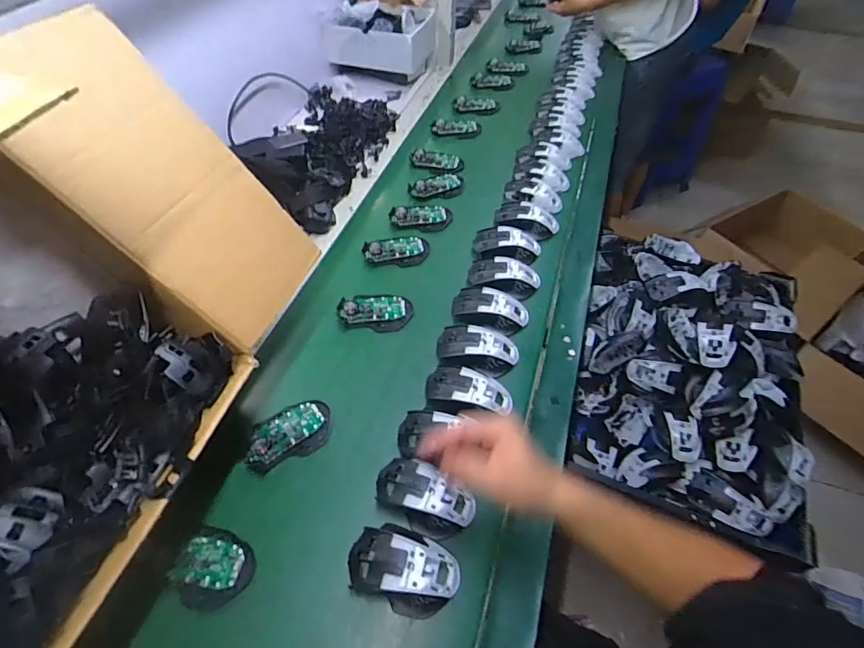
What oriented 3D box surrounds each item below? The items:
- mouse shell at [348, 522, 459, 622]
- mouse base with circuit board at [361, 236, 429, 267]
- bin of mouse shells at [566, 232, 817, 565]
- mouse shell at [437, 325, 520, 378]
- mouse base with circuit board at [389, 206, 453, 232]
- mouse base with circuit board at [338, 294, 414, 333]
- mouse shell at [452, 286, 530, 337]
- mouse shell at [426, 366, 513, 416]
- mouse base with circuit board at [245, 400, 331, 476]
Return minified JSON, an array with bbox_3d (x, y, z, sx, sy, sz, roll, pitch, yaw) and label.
[{"bbox_3d":[-0.030,0.256,0.485,0.113,0.031,0.071,17,53,12],"label":"mouse shell"},{"bbox_3d":[-0.063,-0.132,0.816,0.115,0.018,0.071,-6,52,-6],"label":"mouse base with circuit board"},{"bbox_3d":[0.469,0.055,0.842,0.359,0.163,0.591,17,53,12],"label":"bin of mouse shells"},{"bbox_3d":[0.068,0.040,0.672,0.121,0.036,0.075,11,52,8],"label":"mouse shell"},{"bbox_3d":[-0.021,-0.206,0.873,0.113,0.017,0.073,-7,52,-7],"label":"mouse base with circuit board"},{"bbox_3d":[-0.090,-0.024,0.730,0.113,0.020,0.075,2,52,0],"label":"mouse base with circuit board"},{"bbox_3d":[0.088,-0.019,0.722,0.119,0.036,0.077,21,54,14],"label":"mouse shell"},{"bbox_3d":[0.050,0.092,0.625,0.117,0.032,0.071,7,52,4],"label":"mouse shell"},{"bbox_3d":[-0.185,0.139,0.595,0.109,0.015,0.072,-21,55,-17],"label":"mouse base with circuit board"}]

